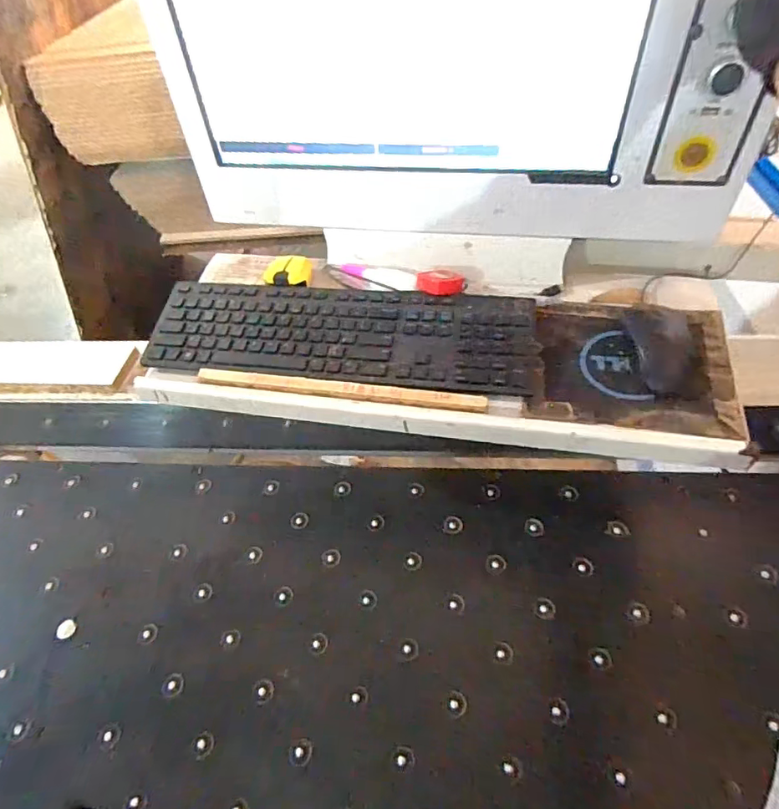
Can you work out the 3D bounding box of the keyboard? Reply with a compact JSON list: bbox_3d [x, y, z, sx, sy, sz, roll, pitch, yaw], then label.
[{"bbox_3d":[-0.056,-0.082,0.570,0.428,0.024,0.125,5,52,9],"label":"keyboard"}]

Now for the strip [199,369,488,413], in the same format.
[{"bbox_3d":[-0.054,-0.014,0.537,0.309,0.014,0.021,5,52,9],"label":"strip"}]

